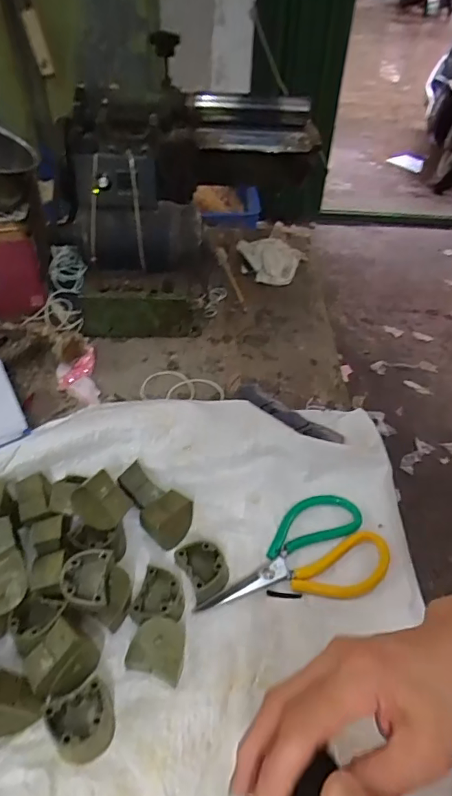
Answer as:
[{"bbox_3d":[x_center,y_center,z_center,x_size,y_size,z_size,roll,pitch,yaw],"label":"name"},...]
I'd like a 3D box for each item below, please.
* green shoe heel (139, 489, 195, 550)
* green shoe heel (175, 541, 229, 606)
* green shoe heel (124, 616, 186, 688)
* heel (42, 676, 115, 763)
[{"bbox_3d":[-0.057,0.119,0.475,0.046,0.034,0.043,-30,56,-30],"label":"green shoe heel"},{"bbox_3d":[-0.020,0.161,0.447,0.037,0.026,0.054,-19,51,-23],"label":"green shoe heel"},{"bbox_3d":[-0.056,0.211,0.405,0.045,0.023,0.043,15,46,8],"label":"green shoe heel"},{"bbox_3d":[-0.108,0.242,0.362,0.046,0.027,0.046,-19,51,-23],"label":"heel"}]

